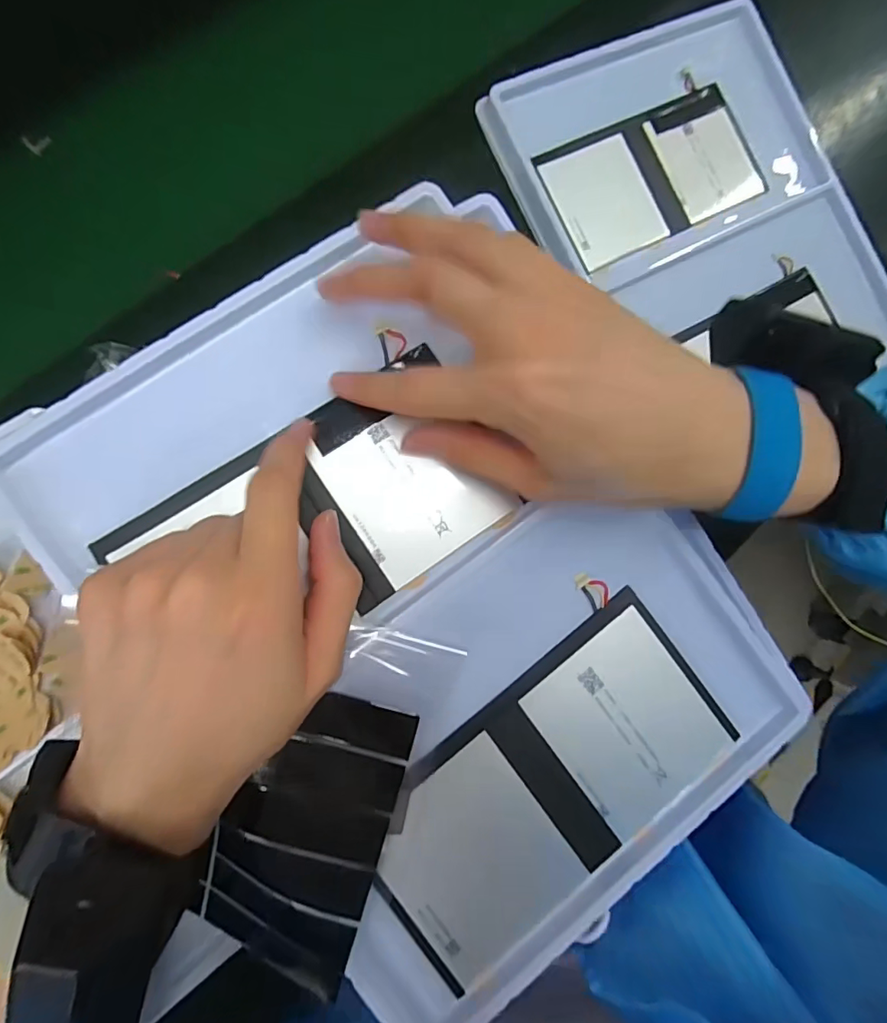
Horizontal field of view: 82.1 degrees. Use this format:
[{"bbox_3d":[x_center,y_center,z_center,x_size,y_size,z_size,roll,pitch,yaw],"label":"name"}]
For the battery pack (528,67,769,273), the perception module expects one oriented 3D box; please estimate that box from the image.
[{"bbox_3d":[0.159,-0.255,0.386,0.178,0.010,0.092,-28,93,-12],"label":"battery pack"}]

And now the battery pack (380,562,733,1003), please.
[{"bbox_3d":[0.049,0.123,0.236,0.170,0.004,0.094,-37,90,-9],"label":"battery pack"}]

